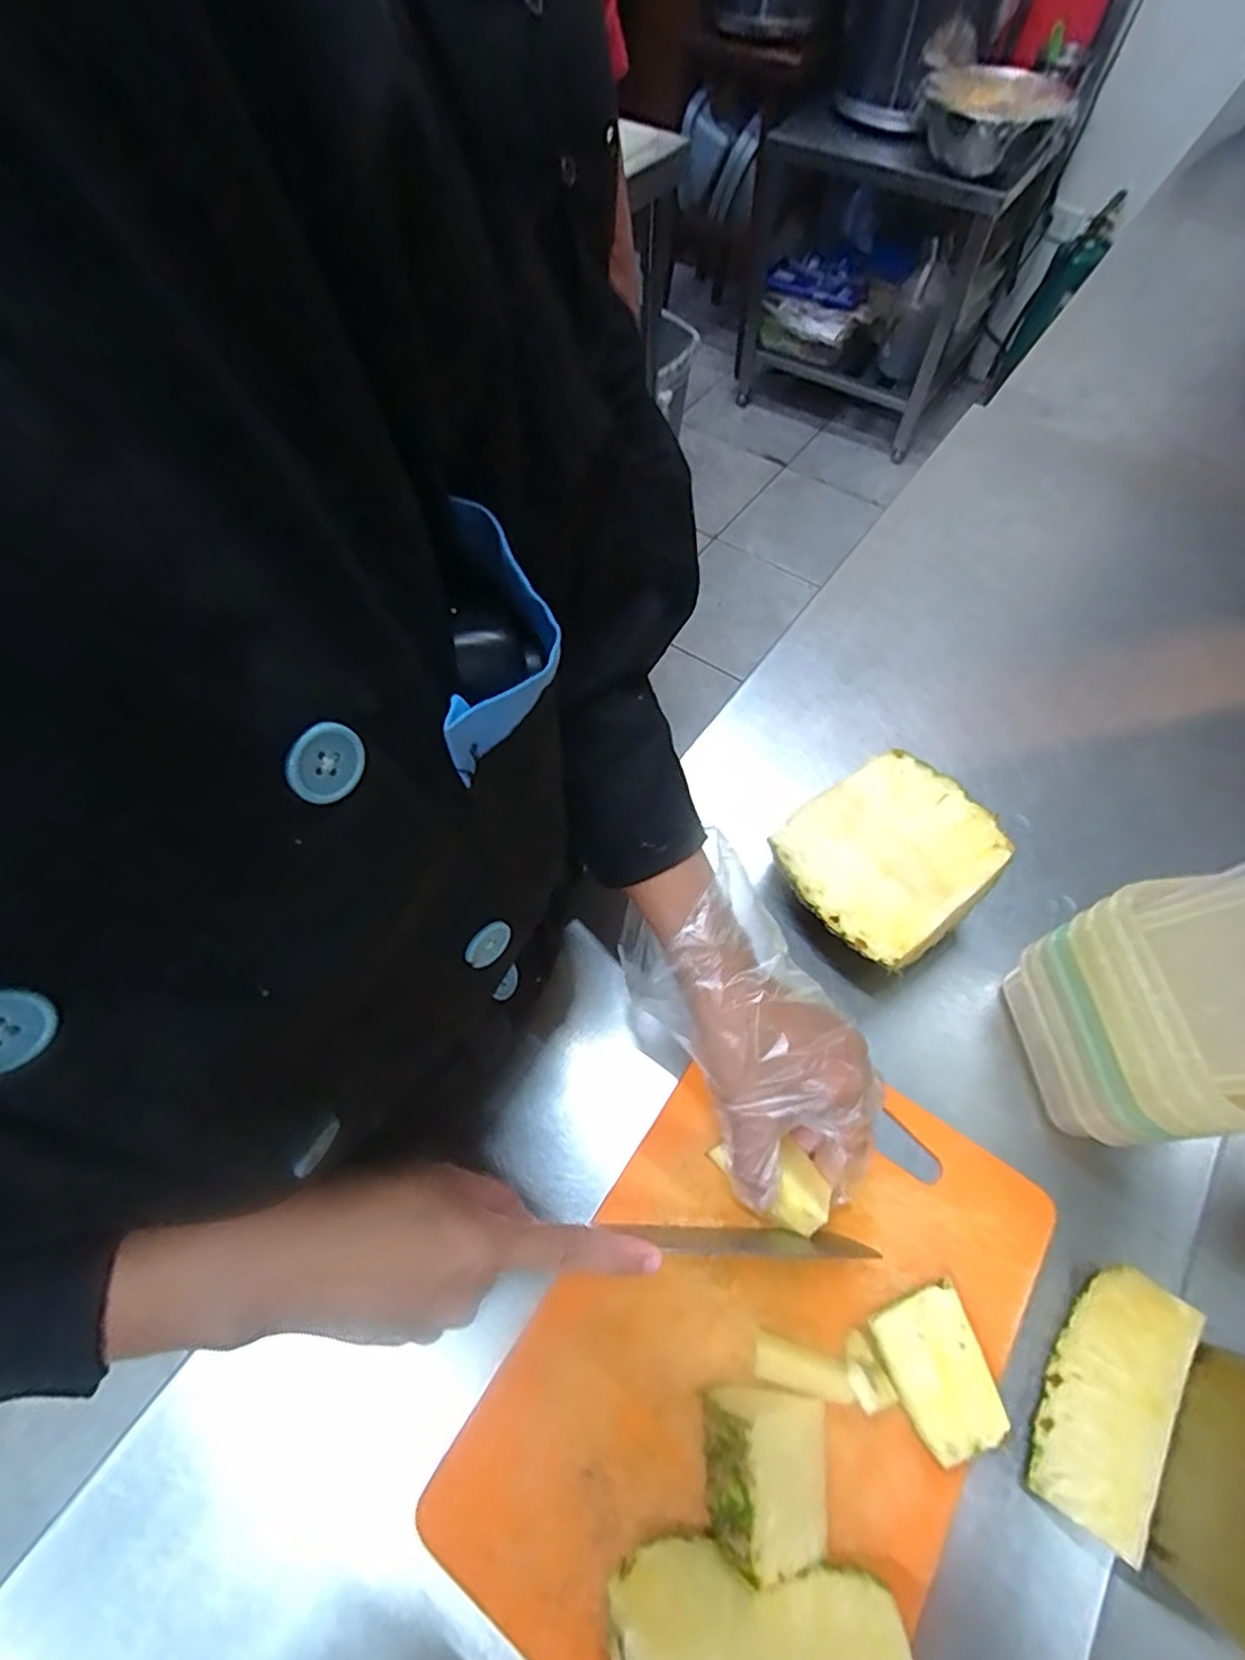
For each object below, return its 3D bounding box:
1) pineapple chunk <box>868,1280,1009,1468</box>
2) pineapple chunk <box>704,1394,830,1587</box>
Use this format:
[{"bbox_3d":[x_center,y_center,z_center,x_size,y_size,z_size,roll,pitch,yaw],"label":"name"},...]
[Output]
[{"bbox_3d":[0.149,0.259,0.325,0.045,0.017,0.060,-16,63,-9],"label":"pineapple chunk"},{"bbox_3d":[0.065,0.283,0.297,0.056,0.041,0.061,3,62,2],"label":"pineapple chunk"}]

